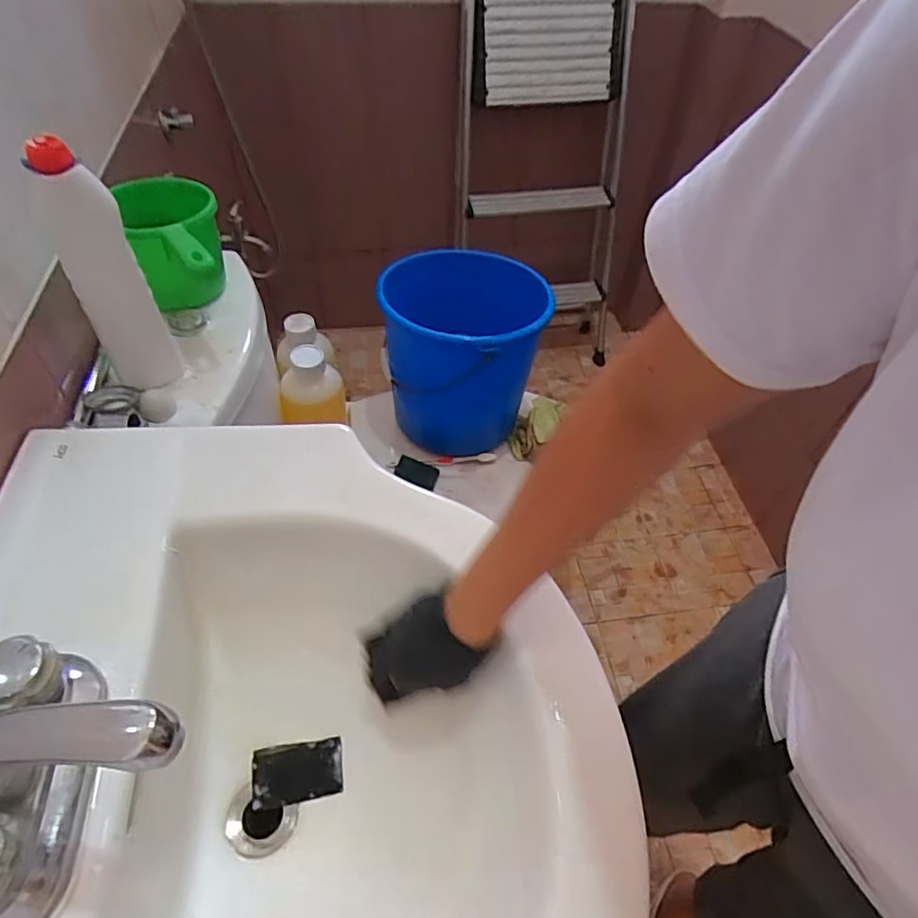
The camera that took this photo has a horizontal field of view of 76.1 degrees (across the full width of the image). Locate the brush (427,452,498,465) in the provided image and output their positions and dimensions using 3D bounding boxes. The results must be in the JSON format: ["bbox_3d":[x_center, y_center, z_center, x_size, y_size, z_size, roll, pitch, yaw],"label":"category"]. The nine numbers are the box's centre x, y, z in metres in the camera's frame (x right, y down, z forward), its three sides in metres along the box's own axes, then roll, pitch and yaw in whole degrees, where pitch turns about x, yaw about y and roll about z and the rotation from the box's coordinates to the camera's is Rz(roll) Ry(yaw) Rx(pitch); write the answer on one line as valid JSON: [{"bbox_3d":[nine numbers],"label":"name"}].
[{"bbox_3d":[0.003,0.000,0.971,0.116,0.009,0.012,-5,50,-7],"label":"brush"}]

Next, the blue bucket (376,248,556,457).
[{"bbox_3d":[0.009,-0.162,0.926,0.225,0.260,0.225,1,50,-2],"label":"blue bucket"}]

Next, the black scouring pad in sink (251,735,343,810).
[{"bbox_3d":[-0.146,0.282,0.529,0.080,0.018,0.047,-6,50,-7],"label":"black scouring pad in sink"}]

